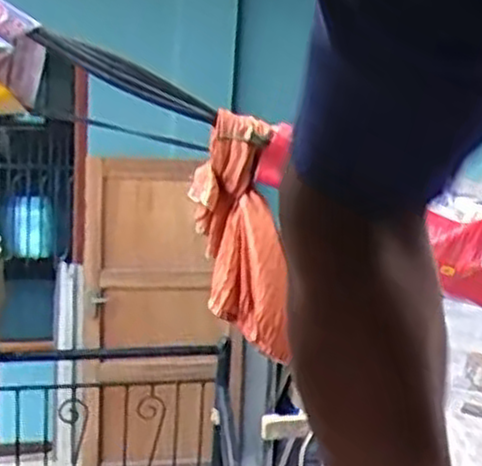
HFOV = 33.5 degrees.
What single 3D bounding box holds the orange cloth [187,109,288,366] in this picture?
[{"bbox_3d":[0.007,0.004,1.408,0.183,0.402,0.079,7,14,16],"label":"orange cloth"}]

